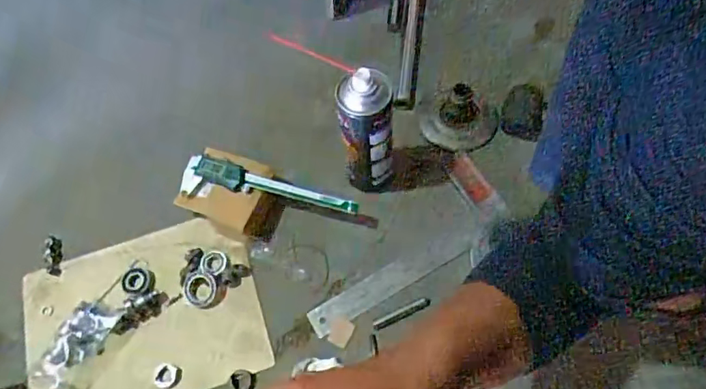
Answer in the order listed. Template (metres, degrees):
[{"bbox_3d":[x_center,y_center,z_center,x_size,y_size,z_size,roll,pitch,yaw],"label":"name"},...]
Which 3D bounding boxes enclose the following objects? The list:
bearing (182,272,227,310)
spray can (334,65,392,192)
[{"bbox_3d":[-0.192,0.125,0.668,0.051,0.018,0.044,29,69,16],"label":"bearing"},{"bbox_3d":[0.017,-0.066,0.618,0.057,0.193,0.053,-1,63,3],"label":"spray can"}]

